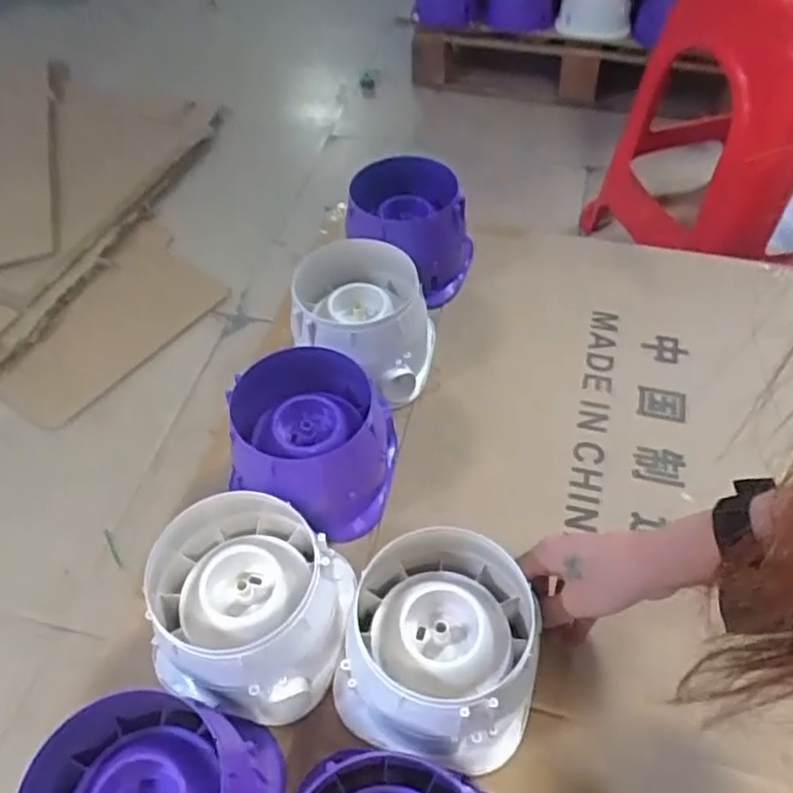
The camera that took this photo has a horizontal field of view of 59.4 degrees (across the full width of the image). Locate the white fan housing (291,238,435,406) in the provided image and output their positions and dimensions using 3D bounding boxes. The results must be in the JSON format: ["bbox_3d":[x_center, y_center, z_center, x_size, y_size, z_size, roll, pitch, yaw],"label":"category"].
[{"bbox_3d":[-0.034,-0.074,0.654,0.136,0.083,0.129,5,52,5],"label":"white fan housing"}]

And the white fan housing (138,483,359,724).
[{"bbox_3d":[-0.109,0.141,0.494,0.146,0.085,0.138,8,52,7],"label":"white fan housing"}]

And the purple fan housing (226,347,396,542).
[{"bbox_3d":[-0.069,0.035,0.574,0.126,0.090,0.119,0,52,1],"label":"purple fan housing"}]

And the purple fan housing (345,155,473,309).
[{"bbox_3d":[0.014,-0.179,0.755,0.132,0.098,0.127,9,52,8],"label":"purple fan housing"}]

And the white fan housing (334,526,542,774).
[{"bbox_3d":[0.032,0.161,0.476,0.130,0.093,0.138,11,53,9],"label":"white fan housing"}]

